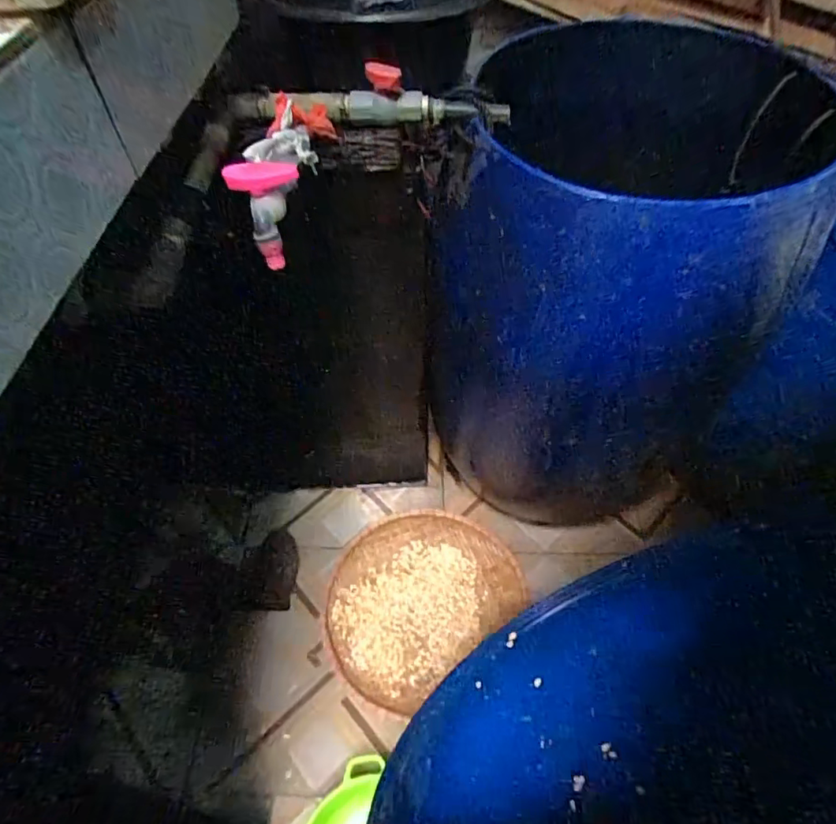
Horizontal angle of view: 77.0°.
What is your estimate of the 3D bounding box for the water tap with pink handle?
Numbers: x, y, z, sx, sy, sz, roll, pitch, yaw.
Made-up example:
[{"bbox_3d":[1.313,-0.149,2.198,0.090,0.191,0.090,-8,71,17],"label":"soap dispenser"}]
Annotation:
[{"bbox_3d":[-0.128,-0.231,0.505,0.064,0.078,0.186,6,53,2],"label":"water tap with pink handle"}]

